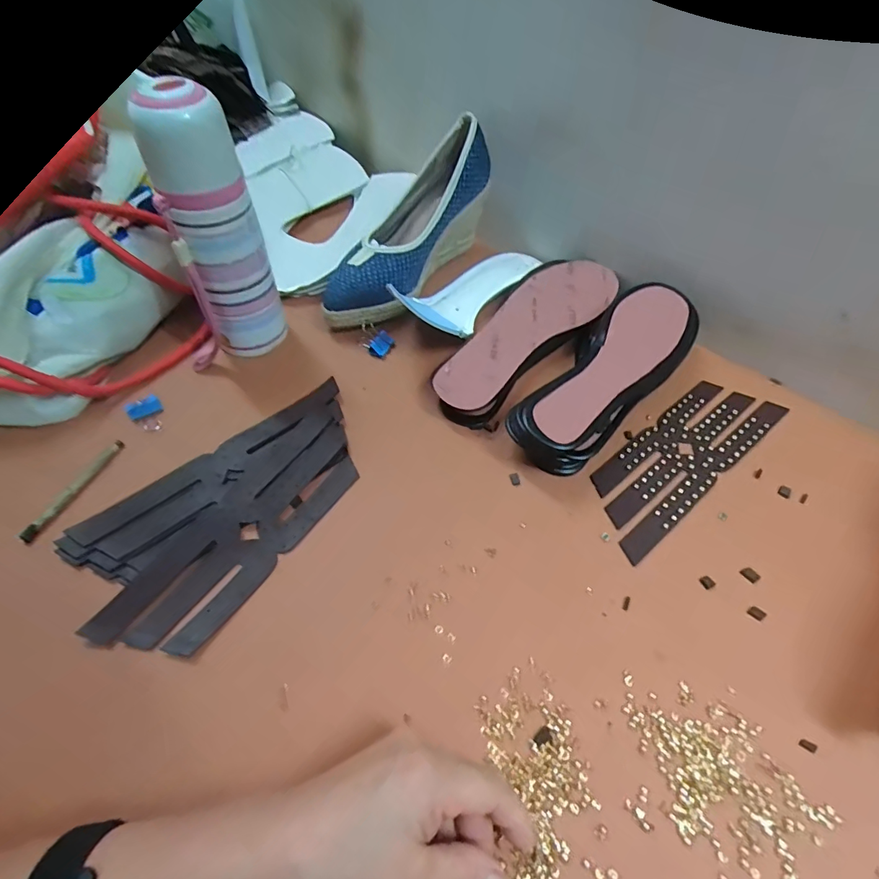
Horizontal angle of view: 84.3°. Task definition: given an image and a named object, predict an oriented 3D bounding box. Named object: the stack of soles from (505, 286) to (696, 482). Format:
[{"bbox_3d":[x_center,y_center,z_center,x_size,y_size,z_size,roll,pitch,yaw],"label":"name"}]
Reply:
[{"bbox_3d":[0.144,-0.054,0.421,0.082,0.054,0.220,34,59,21],"label":"stack of soles"}]

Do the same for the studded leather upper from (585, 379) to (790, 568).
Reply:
[{"bbox_3d":[0.205,0.012,0.410,0.211,0.004,0.068,-34,61,-24],"label":"studded leather upper"}]

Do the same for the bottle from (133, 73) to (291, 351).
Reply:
[{"bbox_3d":[-0.171,-0.149,0.382,0.064,0.204,0.055,-16,55,-13],"label":"bottle"}]

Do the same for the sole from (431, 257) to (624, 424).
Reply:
[{"bbox_3d":[0.084,-0.104,0.472,0.081,0.034,0.238,36,60,22],"label":"sole"}]

